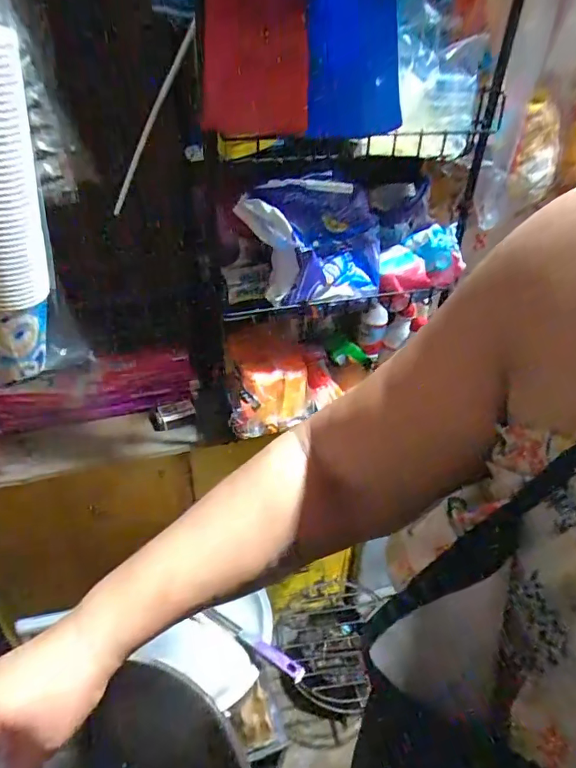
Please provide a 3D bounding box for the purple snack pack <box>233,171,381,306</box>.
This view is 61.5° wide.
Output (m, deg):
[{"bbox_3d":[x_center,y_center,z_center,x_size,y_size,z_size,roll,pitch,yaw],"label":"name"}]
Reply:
[{"bbox_3d":[0.034,-0.160,0.544,0.159,0.124,0.054,-8,37,-14],"label":"purple snack pack"}]

